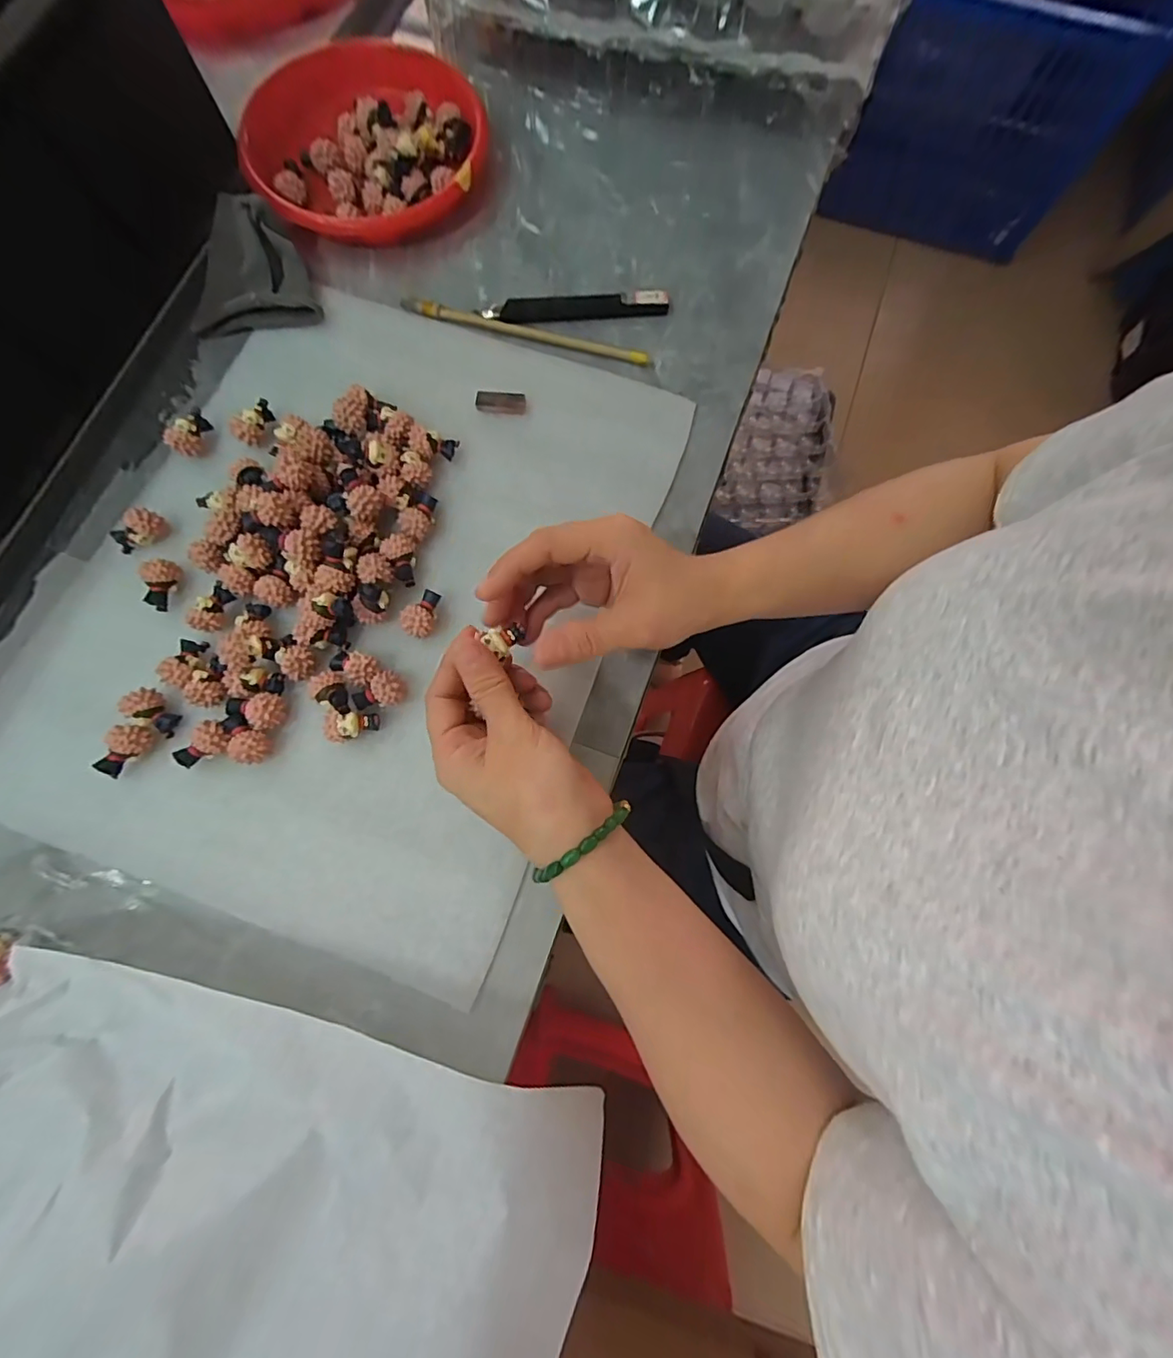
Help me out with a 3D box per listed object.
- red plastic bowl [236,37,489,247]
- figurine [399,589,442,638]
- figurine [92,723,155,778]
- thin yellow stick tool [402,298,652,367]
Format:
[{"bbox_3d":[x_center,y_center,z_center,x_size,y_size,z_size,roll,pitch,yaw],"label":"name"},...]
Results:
[{"bbox_3d":[-0.164,-0.414,0.393,0.168,0.027,0.169,0,78,-1],"label":"red plastic bowl"},{"bbox_3d":[-0.101,-0.039,0.320,0.017,0.020,0.031,13,78,2],"label":"figurine"},{"bbox_3d":[-0.263,0.041,0.298,0.018,0.018,0.031,16,78,2],"label":"figurine"},{"bbox_3d":[-0.044,-0.250,0.375,0.181,0.004,0.012,14,78,2],"label":"thin yellow stick tool"}]

